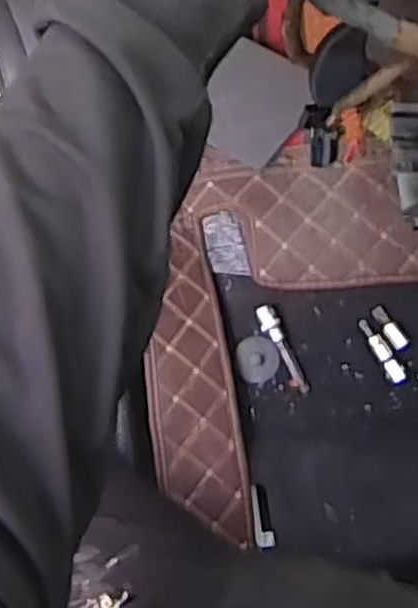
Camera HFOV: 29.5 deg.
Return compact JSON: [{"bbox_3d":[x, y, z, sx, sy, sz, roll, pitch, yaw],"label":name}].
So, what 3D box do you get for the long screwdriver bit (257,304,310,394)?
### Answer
[{"bbox_3d":[0.079,0.047,0.827,0.018,0.013,0.100,-29,85,8],"label":"long screwdriver bit"}]

